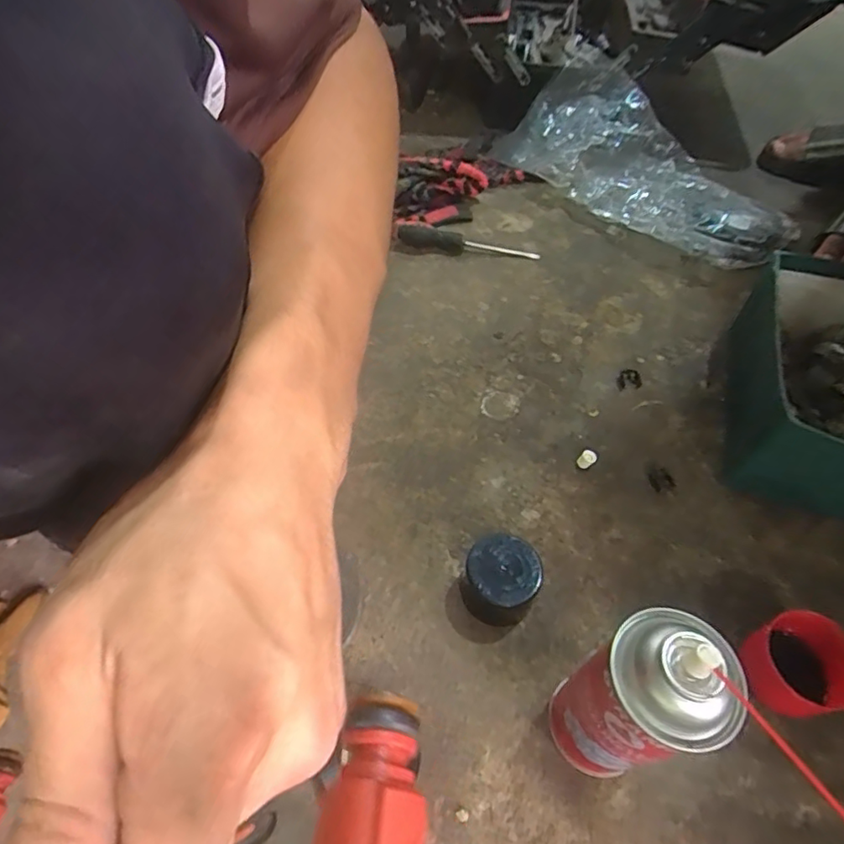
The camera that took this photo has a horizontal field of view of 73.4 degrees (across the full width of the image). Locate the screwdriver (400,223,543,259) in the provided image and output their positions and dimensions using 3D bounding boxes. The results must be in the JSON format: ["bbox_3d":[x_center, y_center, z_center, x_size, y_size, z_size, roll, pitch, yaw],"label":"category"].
[{"bbox_3d":[0.060,-0.231,0.734,0.179,0.025,0.024,10,56,6],"label":"screwdriver"}]

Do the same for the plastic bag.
[{"bbox_3d":[0.295,-0.358,0.773,0.224,0.081,0.411,-25,59,-17],"label":"plastic bag"}]

